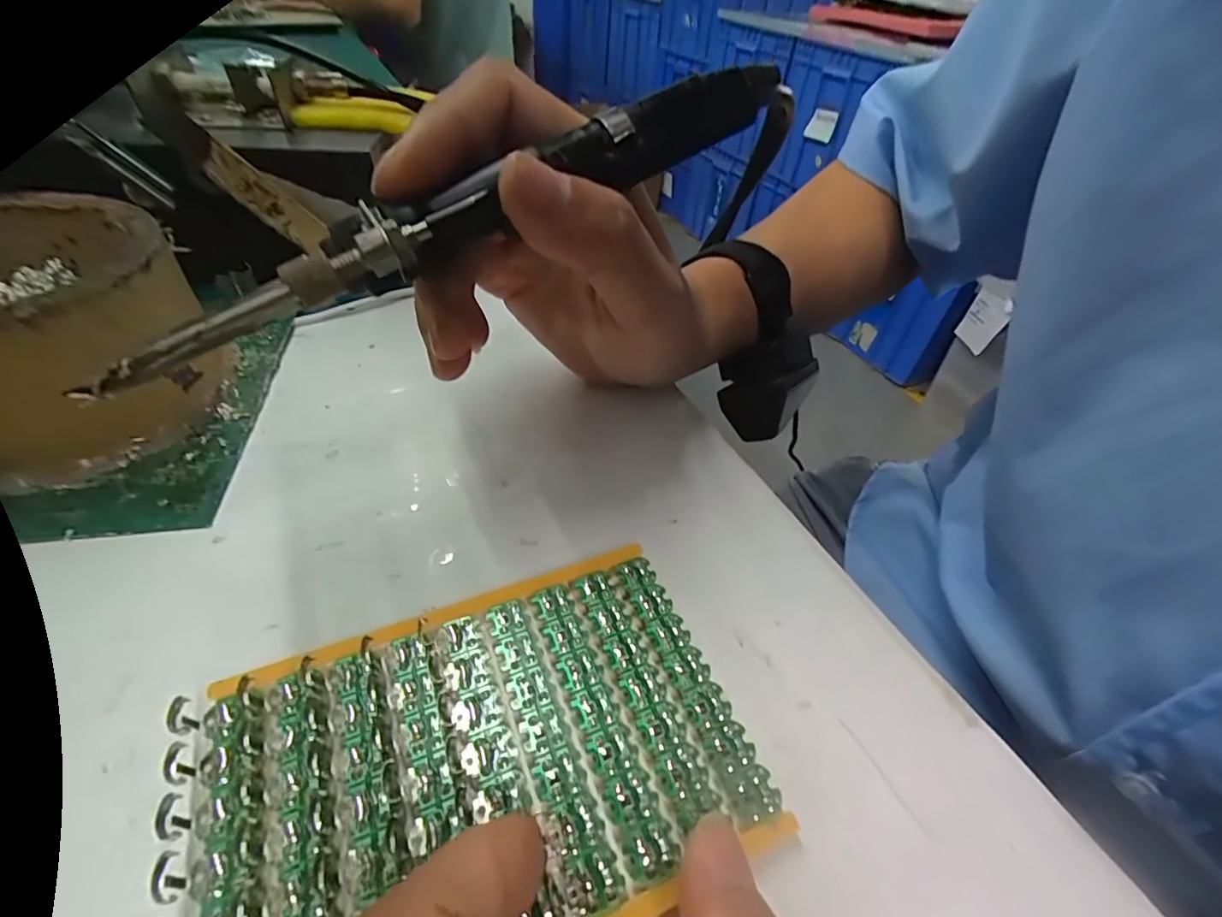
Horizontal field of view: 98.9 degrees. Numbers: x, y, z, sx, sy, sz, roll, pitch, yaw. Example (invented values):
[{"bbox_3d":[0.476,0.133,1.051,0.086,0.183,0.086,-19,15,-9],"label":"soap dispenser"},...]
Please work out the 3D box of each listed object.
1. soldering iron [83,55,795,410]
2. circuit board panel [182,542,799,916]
[{"bbox_3d":[-0.030,-0.067,0.135,0.194,0.014,0.020,-33,56,-17],"label":"soldering iron"},{"bbox_3d":[-0.030,0.070,0.126,0.121,0.004,0.083,-15,48,-20],"label":"circuit board panel"}]

